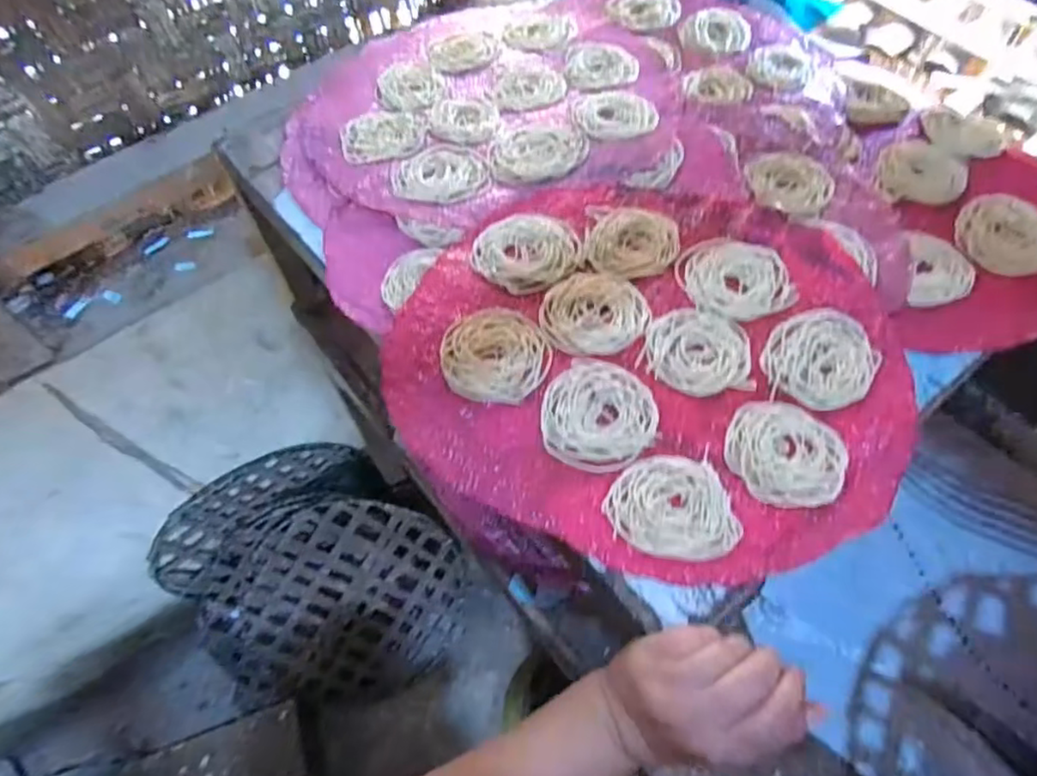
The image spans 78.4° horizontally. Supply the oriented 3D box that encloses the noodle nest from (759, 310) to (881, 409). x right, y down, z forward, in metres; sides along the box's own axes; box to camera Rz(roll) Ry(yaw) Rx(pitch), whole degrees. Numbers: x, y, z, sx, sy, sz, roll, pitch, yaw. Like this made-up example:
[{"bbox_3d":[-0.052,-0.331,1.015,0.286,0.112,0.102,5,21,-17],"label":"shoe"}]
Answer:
[{"bbox_3d":[0.211,-0.022,0.444,0.070,0.004,0.081,29,65,16],"label":"noodle nest"}]

